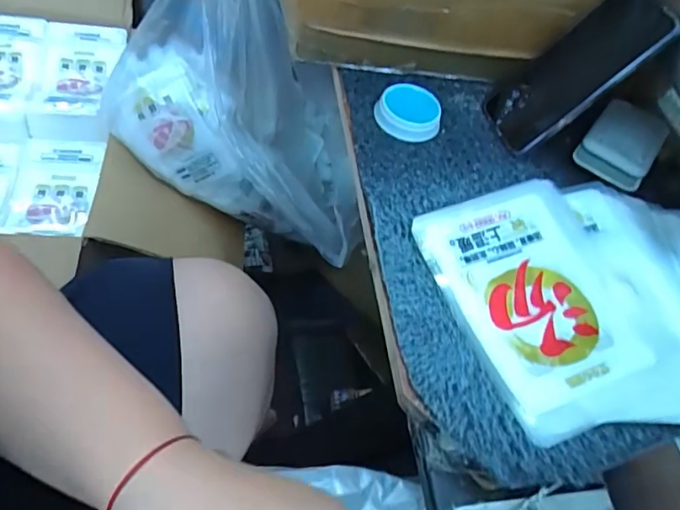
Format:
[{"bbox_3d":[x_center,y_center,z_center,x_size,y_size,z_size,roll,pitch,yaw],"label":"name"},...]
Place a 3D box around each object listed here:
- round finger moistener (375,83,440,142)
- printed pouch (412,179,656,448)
[{"bbox_3d":[0.066,-0.134,0.503,0.058,0.022,0.049,32,54,9],"label":"round finger moistener"},{"bbox_3d":[0.152,0.030,0.406,0.128,0.019,0.183,-16,58,-16],"label":"printed pouch"}]

